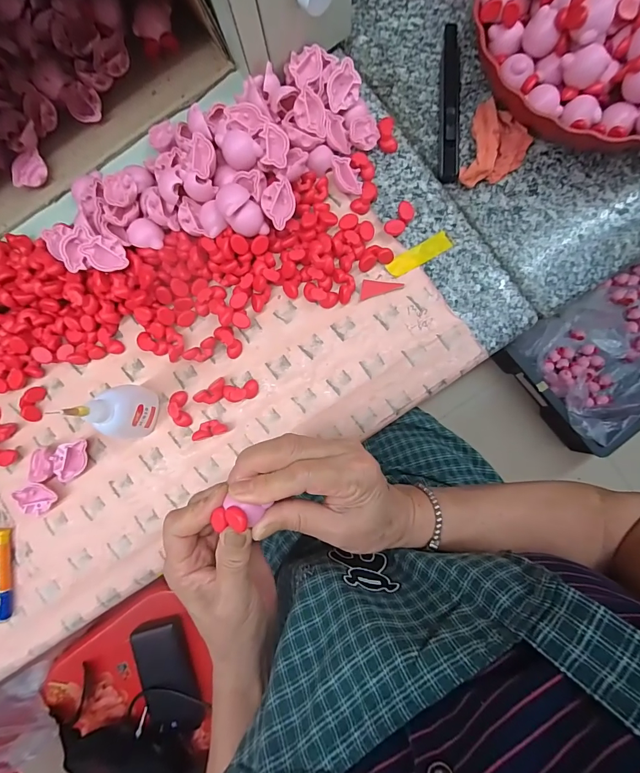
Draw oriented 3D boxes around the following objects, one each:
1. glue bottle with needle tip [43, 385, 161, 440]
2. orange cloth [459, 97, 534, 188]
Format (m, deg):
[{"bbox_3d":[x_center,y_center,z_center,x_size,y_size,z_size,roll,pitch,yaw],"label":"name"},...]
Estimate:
[{"bbox_3d":[-0.162,0.022,0.299,0.031,0.092,0.042,-14,88,2],"label":"glue bottle with needle tip"},{"bbox_3d":[0.158,-0.213,0.335,0.052,0.020,0.079,15,88,5],"label":"orange cloth"}]

